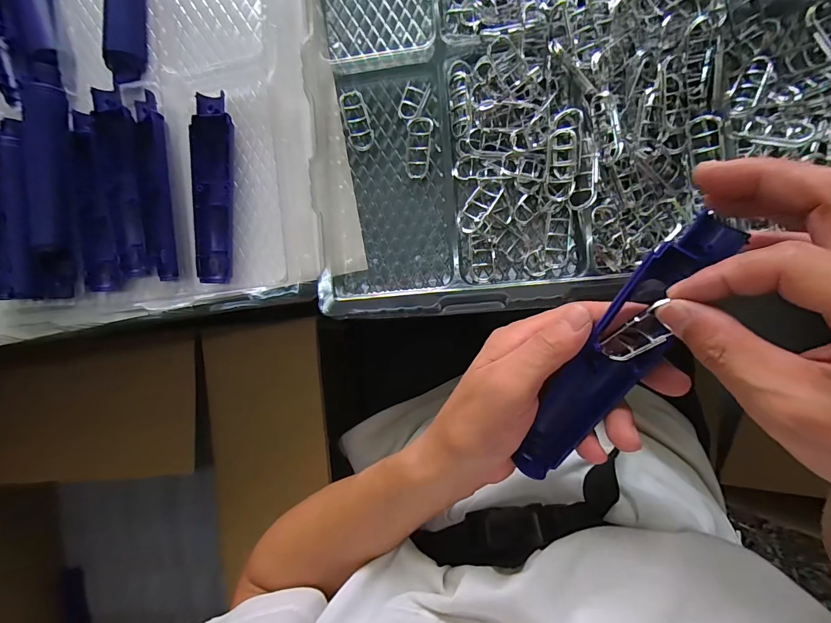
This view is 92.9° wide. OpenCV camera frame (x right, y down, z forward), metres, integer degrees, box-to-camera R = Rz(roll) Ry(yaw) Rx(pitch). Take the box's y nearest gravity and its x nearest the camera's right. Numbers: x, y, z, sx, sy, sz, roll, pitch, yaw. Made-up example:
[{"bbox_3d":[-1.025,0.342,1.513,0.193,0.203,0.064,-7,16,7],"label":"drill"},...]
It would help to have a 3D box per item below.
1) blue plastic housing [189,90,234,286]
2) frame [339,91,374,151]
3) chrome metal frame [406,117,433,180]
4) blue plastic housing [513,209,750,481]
[{"bbox_3d":[-0.188,-0.111,0.362,0.038,0.014,0.167,1,90,8],"label":"blue plastic housing"},{"bbox_3d":[-0.052,-0.171,0.354,0.022,0.006,0.055,-17,88,8],"label":"frame"},{"bbox_3d":[0.002,-0.143,0.346,0.022,0.009,0.053,7,91,8],"label":"chrome metal frame"},{"bbox_3d":[0.113,0.028,0.225,0.036,0.022,0.174,29,113,7],"label":"blue plastic housing"}]

